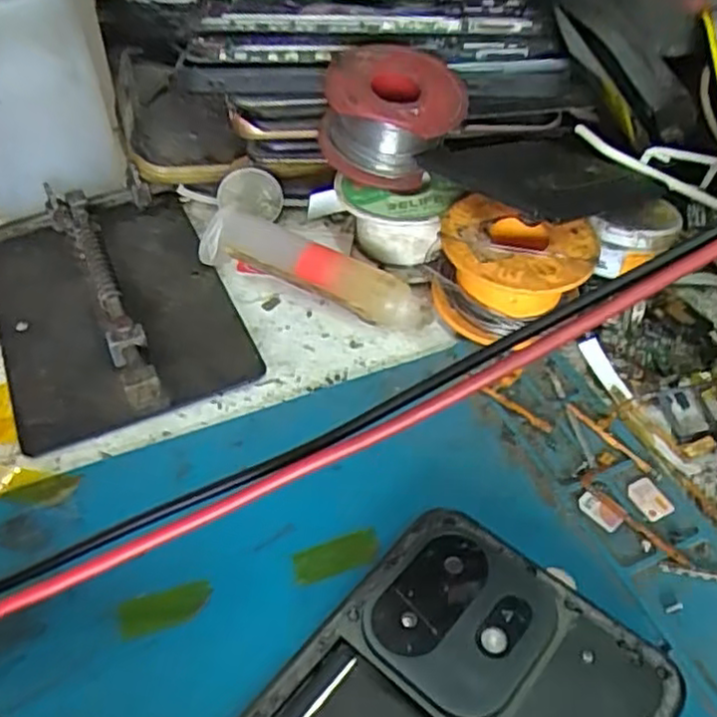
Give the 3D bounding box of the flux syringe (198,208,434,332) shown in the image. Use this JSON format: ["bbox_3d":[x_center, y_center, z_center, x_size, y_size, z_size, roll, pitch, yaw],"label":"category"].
[{"bbox_3d":[-0.015,-0.031,0.261,0.090,0.020,0.017,21,51,18],"label":"flux syringe"}]

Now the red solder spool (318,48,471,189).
[{"bbox_3d":[0.012,-0.092,0.269,0.053,0.034,0.049,1,47,1],"label":"red solder spool"}]

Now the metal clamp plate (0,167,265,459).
[{"bbox_3d":[-0.091,-0.024,0.258,0.077,0.015,0.119,-19,50,-17],"label":"metal clamp plate"}]

